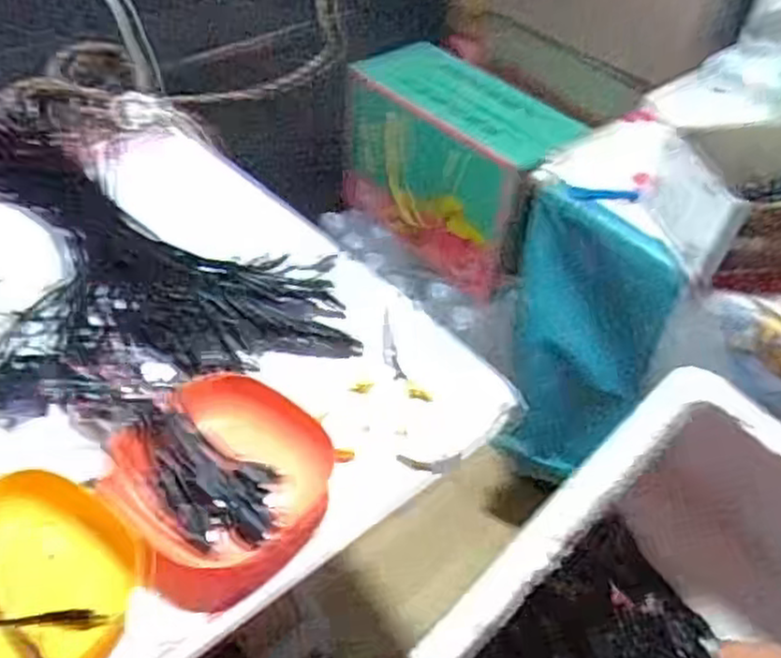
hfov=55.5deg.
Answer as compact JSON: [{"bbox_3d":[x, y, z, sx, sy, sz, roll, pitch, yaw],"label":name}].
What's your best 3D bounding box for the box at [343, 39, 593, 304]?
[{"bbox_3d":[0.098,-0.238,1.115,0.163,0.238,0.328,-29,56,-30],"label":"box"}]

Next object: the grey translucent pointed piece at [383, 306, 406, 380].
[{"bbox_3d":[-0.001,0.012,0.625,0.014,0.004,0.079,-5,47,-11],"label":"grey translucent pointed piece"}]

